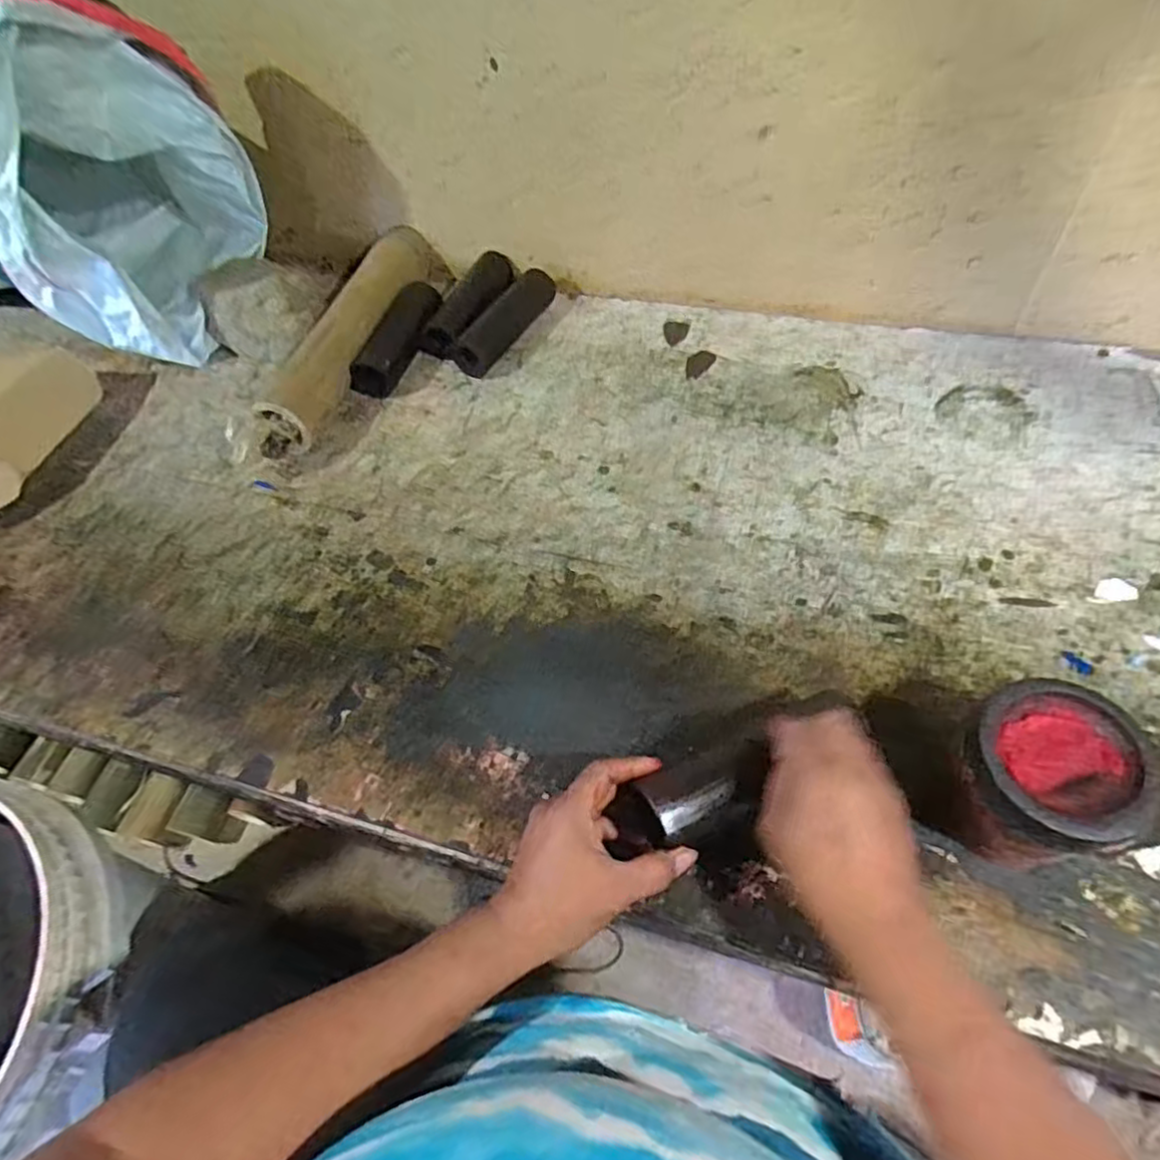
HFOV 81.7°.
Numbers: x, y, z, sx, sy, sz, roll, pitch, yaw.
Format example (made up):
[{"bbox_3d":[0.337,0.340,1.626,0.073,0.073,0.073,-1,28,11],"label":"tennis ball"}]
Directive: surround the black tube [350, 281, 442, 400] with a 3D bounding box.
[{"bbox_3d":[-0.237,-0.312,0.854,0.057,0.049,0.186,18,71,16],"label":"black tube"}]

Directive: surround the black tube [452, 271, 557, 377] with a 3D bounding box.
[{"bbox_3d":[-0.092,-0.338,0.879,0.050,0.041,0.194,23,59,19],"label":"black tube"}]

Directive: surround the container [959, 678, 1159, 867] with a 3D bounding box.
[{"bbox_3d":[0.308,0.141,0.464,0.120,0.092,0.108,-35,58,-22],"label":"container"}]

